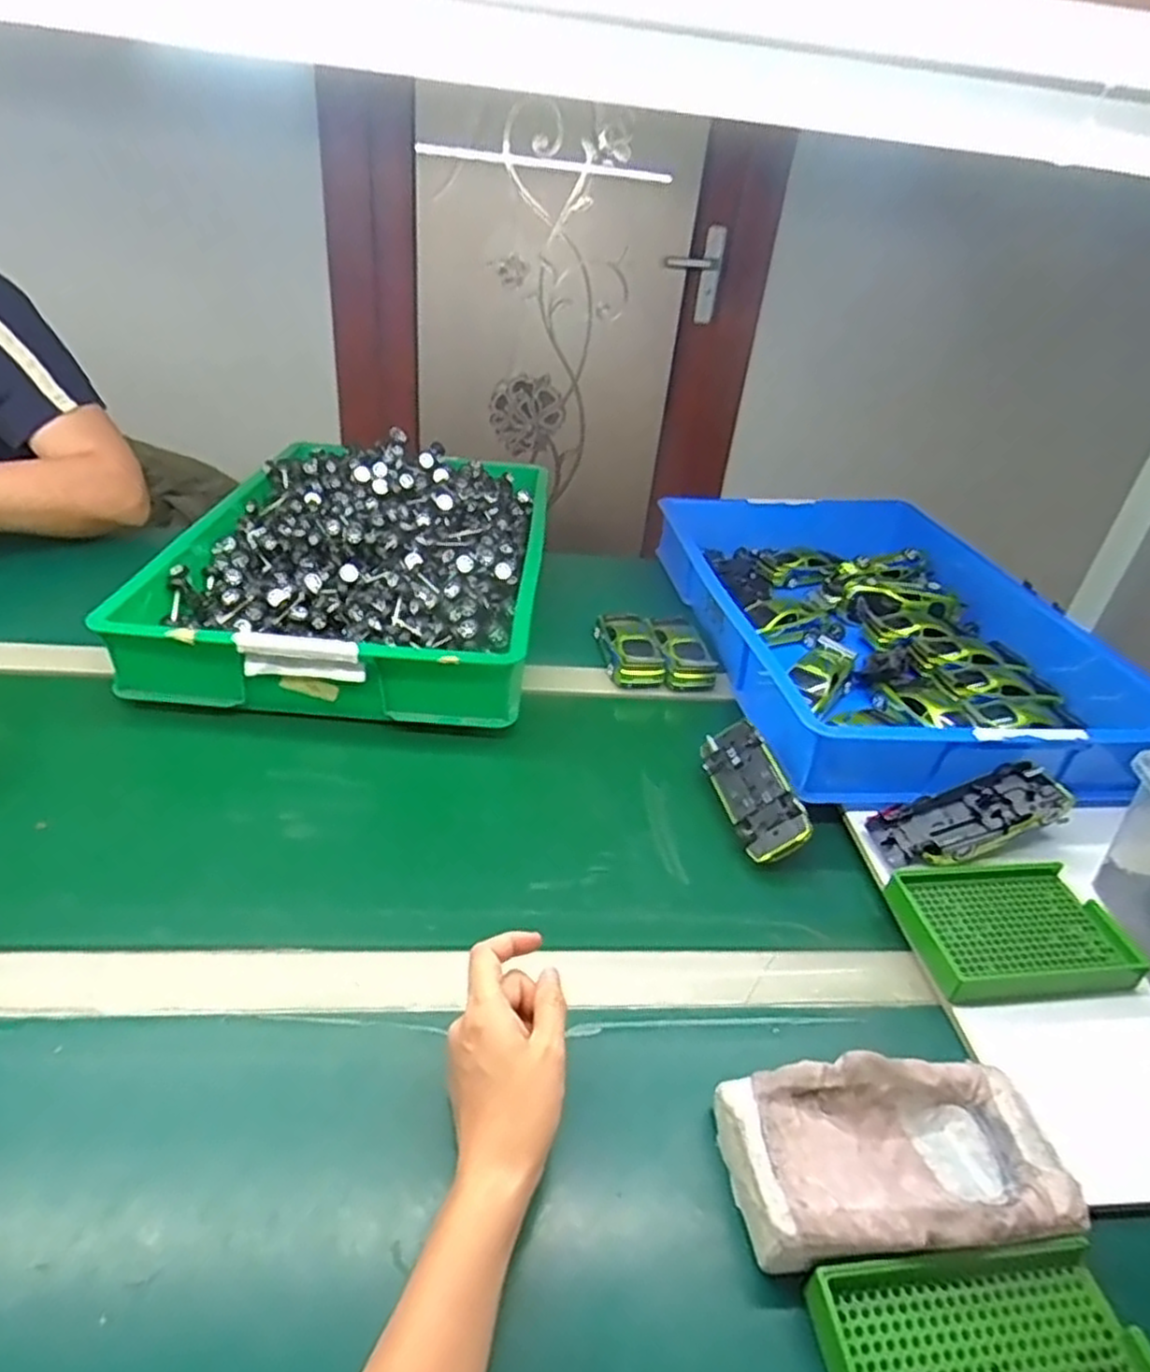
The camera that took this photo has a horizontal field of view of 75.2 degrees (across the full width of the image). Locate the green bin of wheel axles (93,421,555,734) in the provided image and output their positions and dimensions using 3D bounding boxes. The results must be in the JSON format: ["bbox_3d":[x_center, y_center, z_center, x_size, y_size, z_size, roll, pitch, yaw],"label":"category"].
[{"bbox_3d":[-0.227,-0.149,0.844,0.371,0.102,0.521,5,33,-2],"label":"green bin of wheel axles"}]

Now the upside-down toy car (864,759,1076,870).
[{"bbox_3d":[0.301,0.099,0.568,0.150,0.034,0.055,-18,37,-4],"label":"upside-down toy car"}]

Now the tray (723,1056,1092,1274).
[{"bbox_3d":[0.160,0.240,0.379,0.163,0.038,0.085,1,33,-9],"label":"tray"}]

